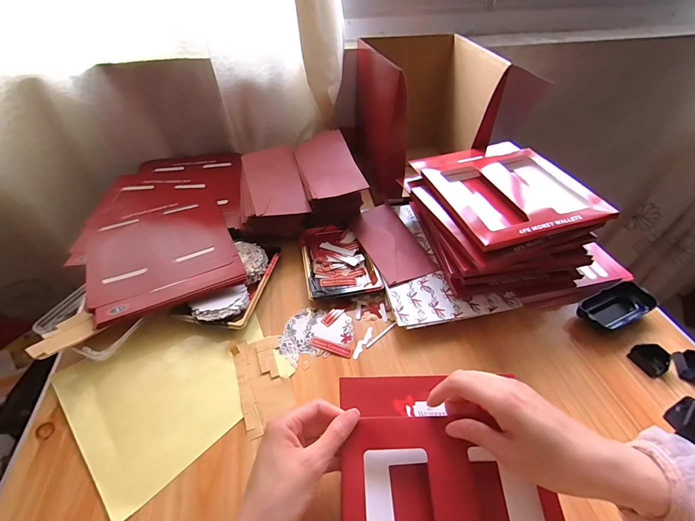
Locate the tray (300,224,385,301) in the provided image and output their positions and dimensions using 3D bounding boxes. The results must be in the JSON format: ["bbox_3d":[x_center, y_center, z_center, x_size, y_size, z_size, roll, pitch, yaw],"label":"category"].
[{"bbox_3d":[-0.019,-0.003,0.559,0.111,0.023,0.160,-9,46,-8],"label":"tray"}]

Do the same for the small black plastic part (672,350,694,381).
[{"bbox_3d":[0.443,0.134,0.424,0.037,0.018,0.034,6,46,6],"label":"small black plastic part"}]

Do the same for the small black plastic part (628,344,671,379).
[{"bbox_3d":[0.393,0.126,0.431,0.032,0.021,0.039,-19,48,-17],"label":"small black plastic part"}]

